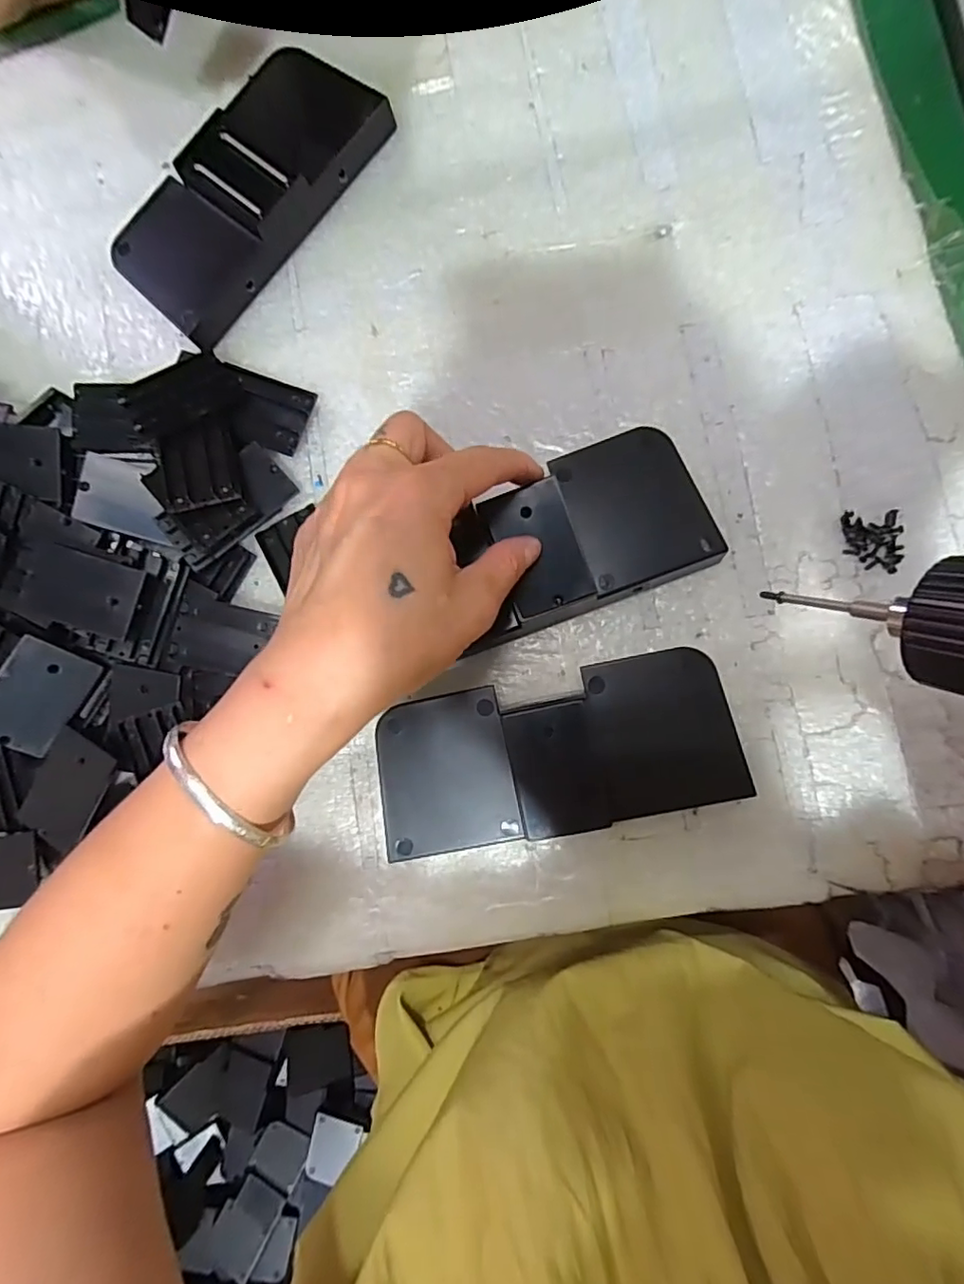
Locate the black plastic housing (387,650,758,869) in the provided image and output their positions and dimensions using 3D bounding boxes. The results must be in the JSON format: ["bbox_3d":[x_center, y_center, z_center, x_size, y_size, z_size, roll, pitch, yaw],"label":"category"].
[{"bbox_3d":[0.033,0.051,0.271,0.161,0.030,0.069,-12,83,3],"label":"black plastic housing"}]

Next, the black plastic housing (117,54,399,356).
[{"bbox_3d":[-0.128,-0.246,0.318,0.071,0.029,0.161,38,88,8],"label":"black plastic housing"}]

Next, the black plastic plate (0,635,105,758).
[{"bbox_3d":[-0.222,0.028,0.288,0.037,0.006,0.055,34,89,-26],"label":"black plastic plate"}]

